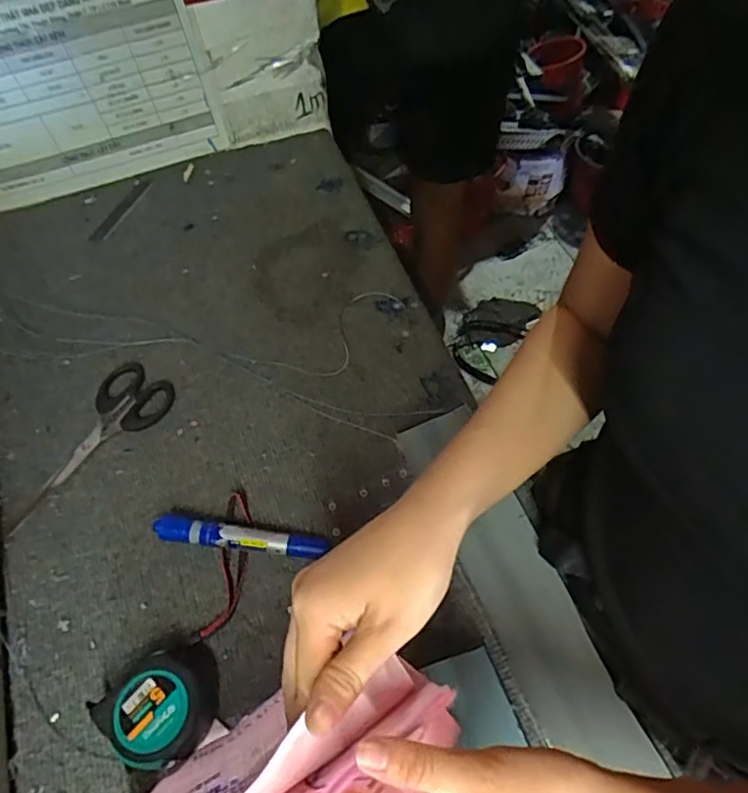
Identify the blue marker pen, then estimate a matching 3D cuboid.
[{"bbox_3d":[-0.104,0.110,0.453,0.132,0.020,0.019,6,61,5],"label":"blue marker pen"}]

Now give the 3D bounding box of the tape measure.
[{"bbox_3d":[-0.145,0.206,0.387,0.071,0.043,0.070,-1,60,2],"label":"tape measure"}]

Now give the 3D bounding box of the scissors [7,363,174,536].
[{"bbox_3d":[-0.255,0.038,0.508,0.065,0.009,0.167,35,67,20],"label":"scissors"}]

